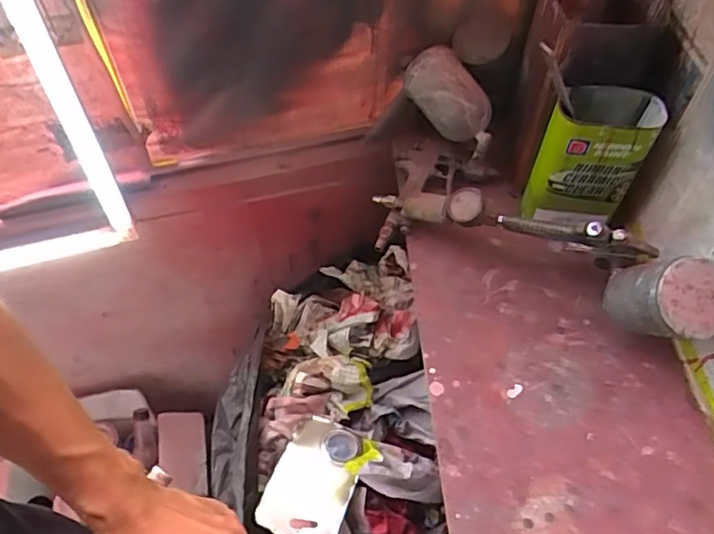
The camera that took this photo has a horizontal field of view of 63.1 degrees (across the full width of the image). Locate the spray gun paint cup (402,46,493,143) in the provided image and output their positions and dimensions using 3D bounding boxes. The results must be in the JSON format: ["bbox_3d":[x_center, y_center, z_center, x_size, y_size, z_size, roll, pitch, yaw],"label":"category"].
[{"bbox_3d":[0.122,-0.228,0.767,0.067,0.068,0.128,-32,60,-21],"label":"spray gun paint cup"}]

